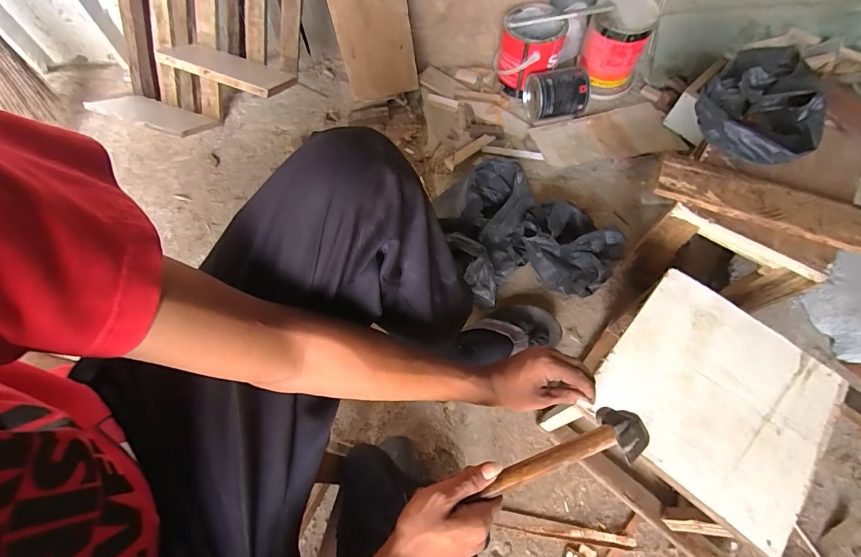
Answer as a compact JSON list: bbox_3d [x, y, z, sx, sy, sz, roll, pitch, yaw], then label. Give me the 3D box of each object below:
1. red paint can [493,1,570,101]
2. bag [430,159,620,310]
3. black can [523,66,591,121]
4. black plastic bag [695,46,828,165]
[{"bbox_3d":[0.249,-0.577,0.991,0.147,0.142,0.159,0,64,1],"label":"red paint can"},{"bbox_3d":[0.178,-0.099,0.779,0.273,0.109,0.302,-17,65,-7],"label":"bag"},{"bbox_3d":[0.315,-0.460,0.958,0.139,0.092,0.095,-5,64,-2],"label":"black can"},{"bbox_3d":[0.540,-0.283,0.646,0.146,0.090,0.195,2,64,2],"label":"black plastic bag"}]

